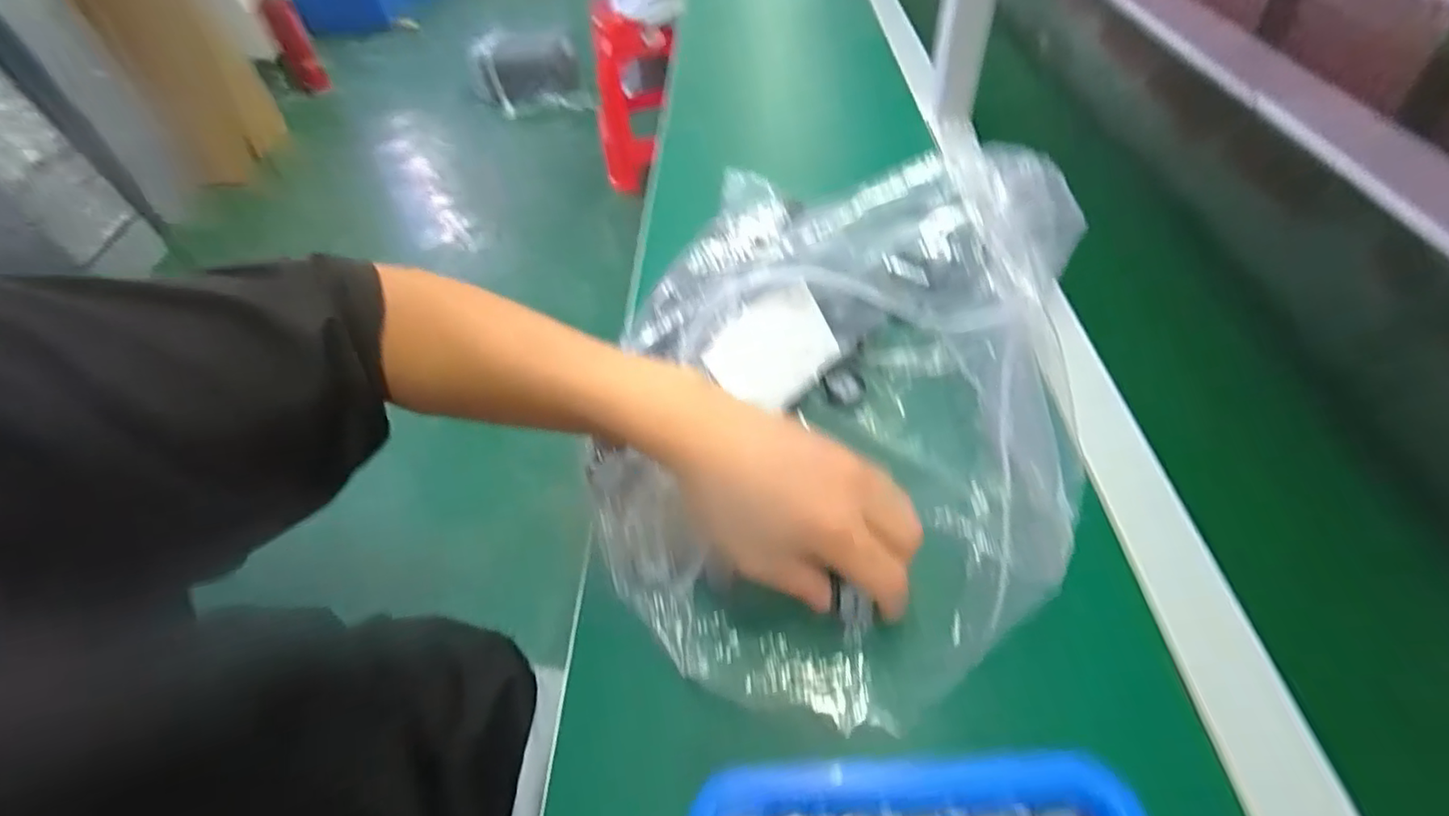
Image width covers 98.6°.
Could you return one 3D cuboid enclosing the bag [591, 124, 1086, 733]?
[{"bbox_3d":[0.064,-0.013,0.347,0.243,0.133,0.299,1,49,7],"label":"bag"}]

